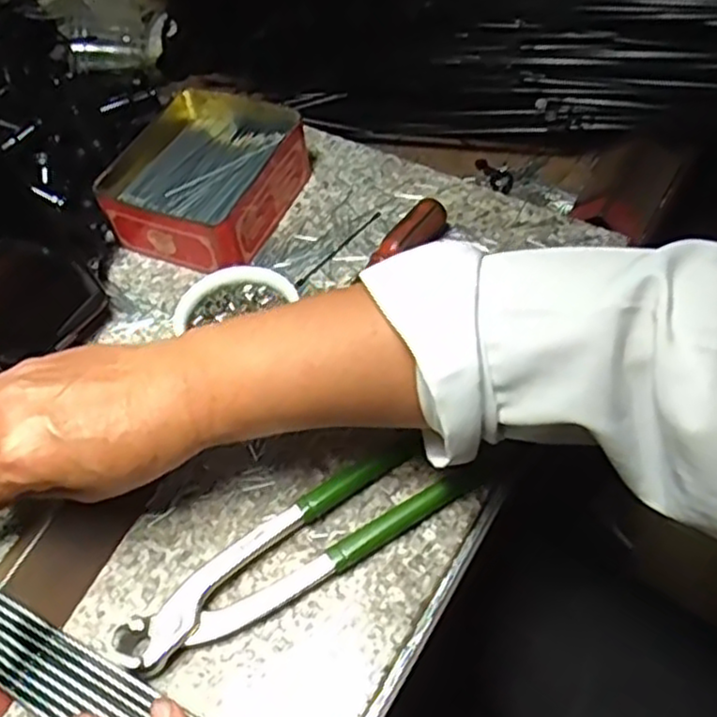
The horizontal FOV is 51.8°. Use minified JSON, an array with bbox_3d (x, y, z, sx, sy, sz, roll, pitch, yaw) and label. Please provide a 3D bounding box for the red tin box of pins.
[{"bbox_3d":[-0.102,-0.123,0.503,0.108,0.044,0.130,16,57,16],"label":"red tin box of pins"}]

